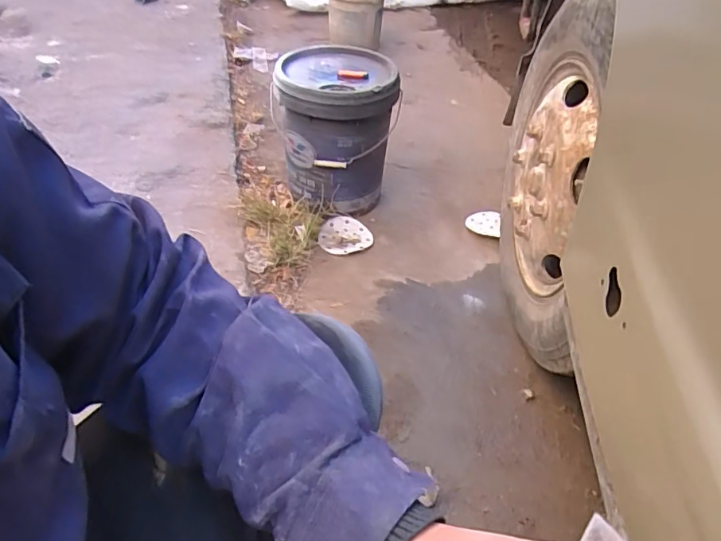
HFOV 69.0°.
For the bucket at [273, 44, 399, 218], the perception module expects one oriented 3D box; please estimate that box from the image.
[{"bbox_3d":[-0.063,-0.363,1.422,0.291,0.369,0.283,2,43,-1],"label":"bucket"}]

